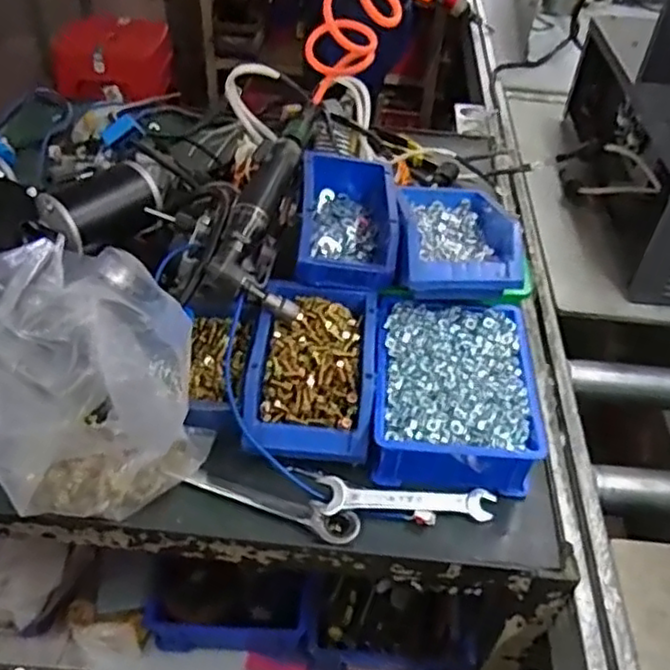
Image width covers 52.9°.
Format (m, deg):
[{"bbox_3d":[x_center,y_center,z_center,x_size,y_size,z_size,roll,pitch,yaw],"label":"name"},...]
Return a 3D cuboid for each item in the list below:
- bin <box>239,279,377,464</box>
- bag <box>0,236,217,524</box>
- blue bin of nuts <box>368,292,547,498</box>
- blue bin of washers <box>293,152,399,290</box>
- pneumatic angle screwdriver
[{"bbox_3d":[-0.023,0.036,0.652,0.116,0.070,0.175,6,43,0],"label":"bin"},{"bbox_3d":[-0.204,0.047,0.546,0.153,0.178,0.135,-23,50,-27],"label":"bag"},{"bbox_3d":[0.112,0.053,0.657,0.147,0.073,0.191,7,43,1],"label":"blue bin of nuts"},{"bbox_3d":[0.013,-0.127,0.731,0.103,0.070,0.181,5,43,-1],"label":"blue bin of washers"},{"bbox_3d":[-0.052,-0.146,0.721,0.087,0.058,0.291,11,57,6],"label":"pneumatic angle screwdriver"}]

